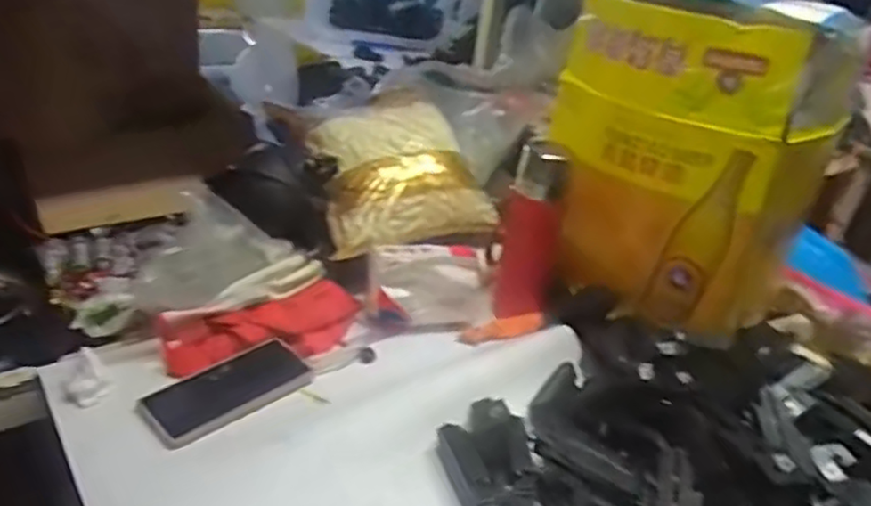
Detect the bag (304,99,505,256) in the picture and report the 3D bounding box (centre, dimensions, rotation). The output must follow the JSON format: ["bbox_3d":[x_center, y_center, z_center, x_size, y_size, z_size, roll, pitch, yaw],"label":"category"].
[{"bbox_3d":[-0.063,-0.110,0.911,0.225,0.130,0.201,-13,35,-32],"label":"bag"}]

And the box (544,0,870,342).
[{"bbox_3d":[0.307,-0.128,0.839,0.219,0.358,0.282,-17,37,-36],"label":"box"}]

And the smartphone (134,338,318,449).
[{"bbox_3d":[-0.211,0.141,0.690,0.074,0.017,0.165,30,37,35],"label":"smartphone"}]

